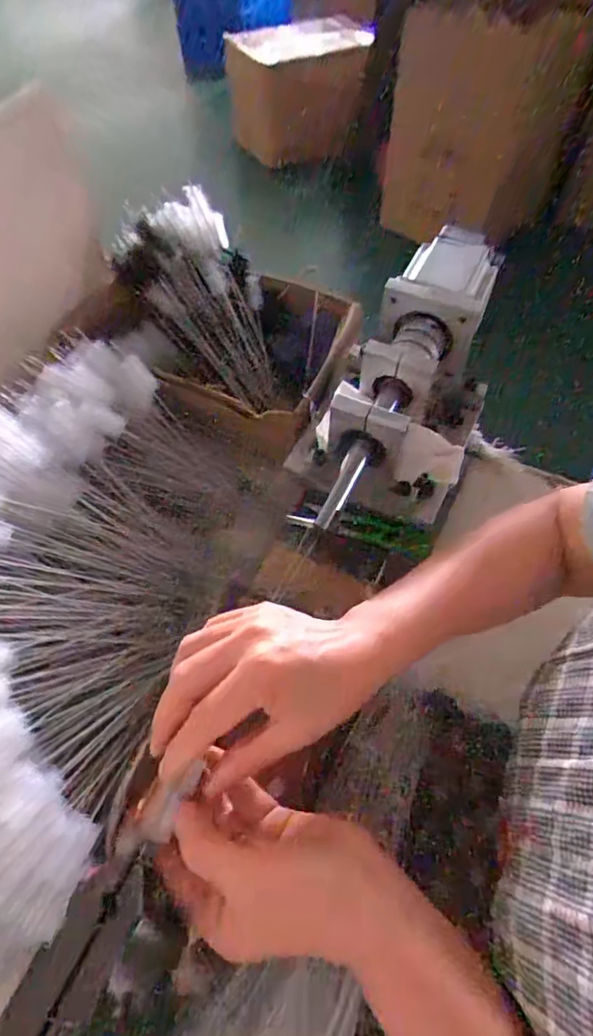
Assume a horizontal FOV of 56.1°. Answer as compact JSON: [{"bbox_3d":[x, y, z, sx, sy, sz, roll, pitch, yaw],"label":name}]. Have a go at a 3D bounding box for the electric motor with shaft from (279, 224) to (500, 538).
[{"bbox_3d":[0.101,-0.122,0.505,0.145,0.114,0.302,26,61,16],"label":"electric motor with shaft"}]

